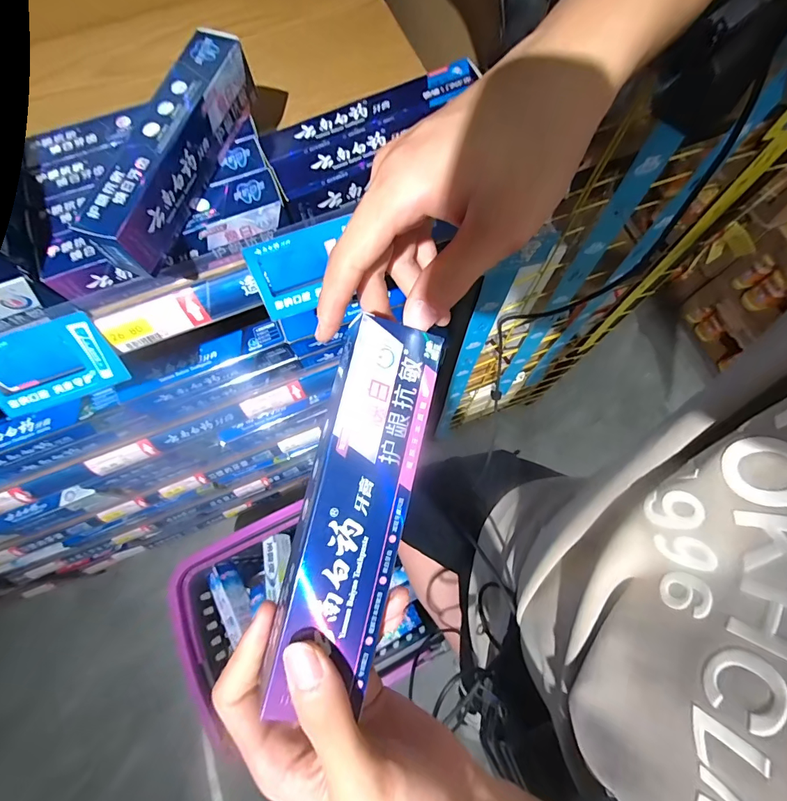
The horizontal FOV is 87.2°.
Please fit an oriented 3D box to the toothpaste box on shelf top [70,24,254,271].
[{"bbox_3d":[-0.164,-0.184,0.308,0.038,0.046,0.190,18,74,7],"label":"toothpaste box on shelf top"}]

